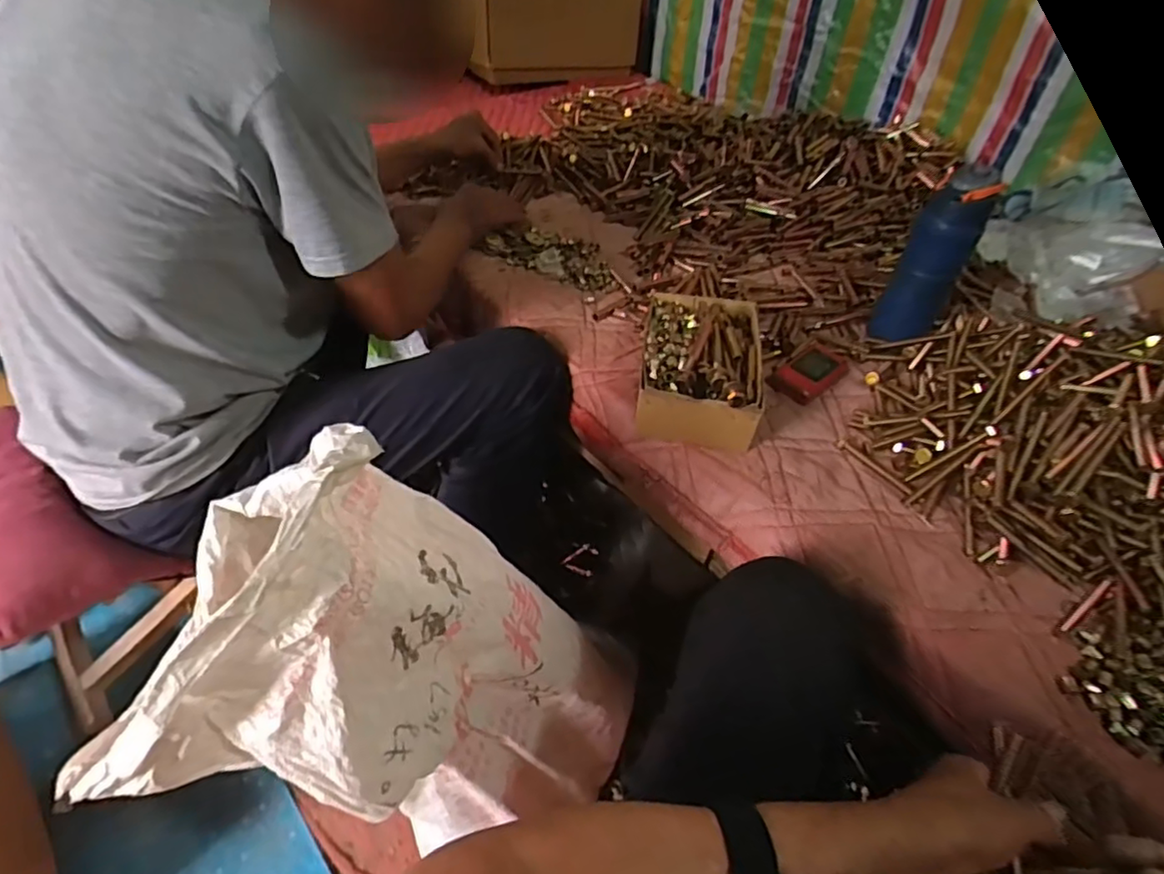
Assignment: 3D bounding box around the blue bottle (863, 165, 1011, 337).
[{"bbox_3d":[0.433,-0.219,0.761,0.074,0.220,0.072,28,50,19],"label":"blue bottle"}]

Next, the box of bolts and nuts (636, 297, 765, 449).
[{"bbox_3d":[0.136,-0.086,0.719,0.131,0.084,0.194,9,46,1],"label":"box of bolts and nuts"}]

